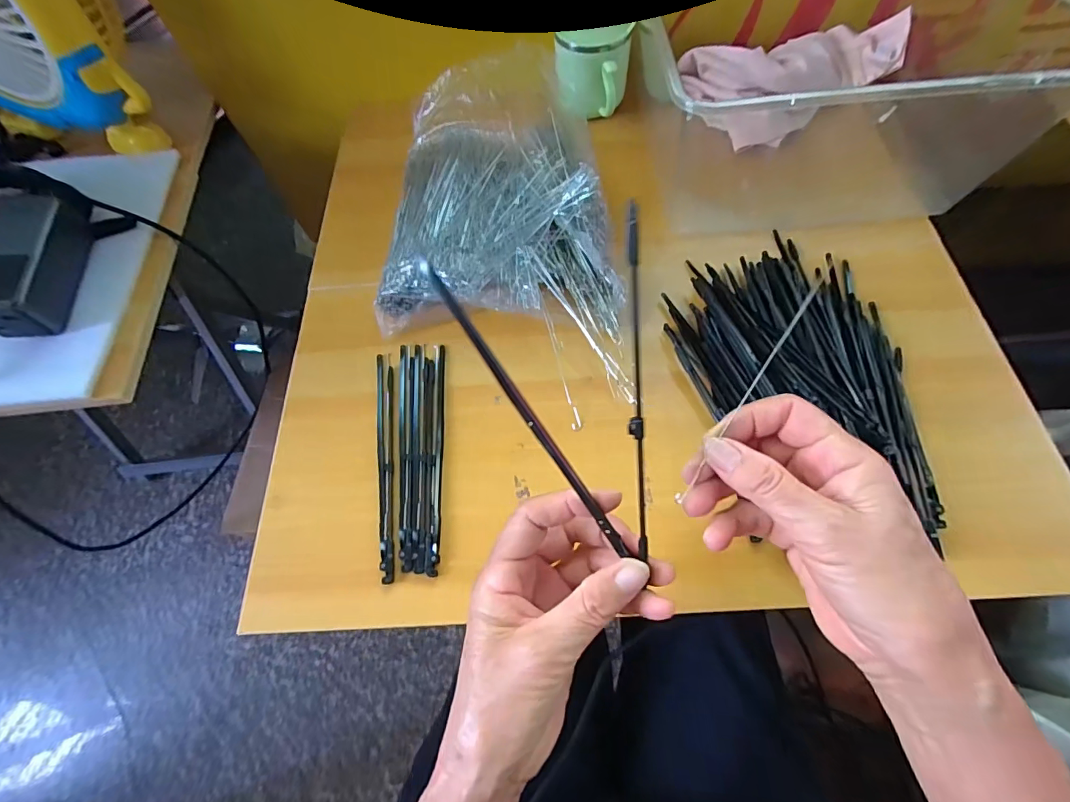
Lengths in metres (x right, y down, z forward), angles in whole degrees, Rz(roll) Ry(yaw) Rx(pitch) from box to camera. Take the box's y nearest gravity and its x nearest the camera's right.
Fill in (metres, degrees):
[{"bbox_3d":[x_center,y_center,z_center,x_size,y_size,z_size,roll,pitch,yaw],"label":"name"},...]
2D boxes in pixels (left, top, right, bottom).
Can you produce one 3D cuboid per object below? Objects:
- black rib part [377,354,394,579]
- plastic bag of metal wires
[{"bbox_3d":[-0.118,0.045,0.364,0.012,0.004,0.186,-9,65,-1],"label":"black rib part"},{"bbox_3d":[-0.031,-0.166,0.414,0.211,0.088,0.330,-2,65,2],"label":"plastic bag of metal wires"}]

